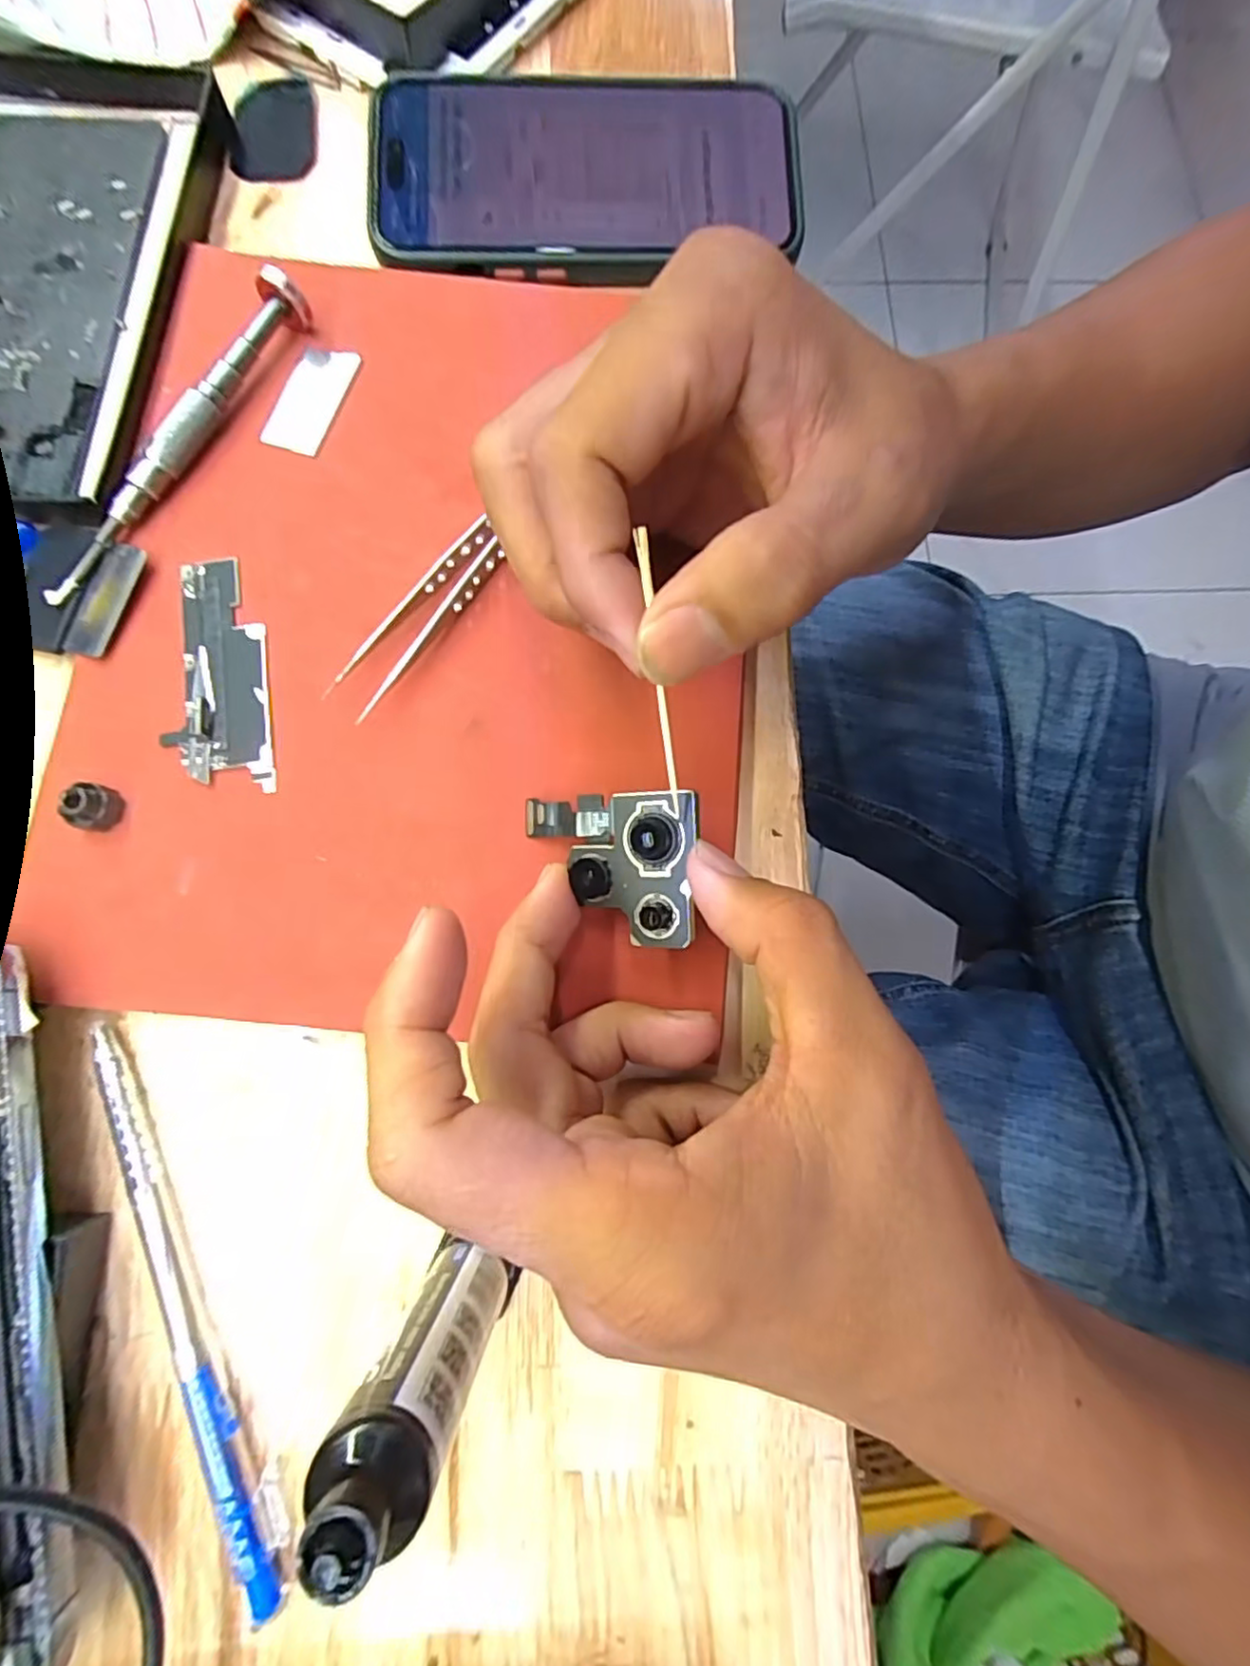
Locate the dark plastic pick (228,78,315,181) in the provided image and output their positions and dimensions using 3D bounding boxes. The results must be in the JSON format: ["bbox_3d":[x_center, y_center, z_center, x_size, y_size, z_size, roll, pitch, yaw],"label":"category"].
[{"bbox_3d":[-0.130,-0.259,0.243,0.031,0.007,0.046,-1,78,-3],"label":"dark plastic pick"}]

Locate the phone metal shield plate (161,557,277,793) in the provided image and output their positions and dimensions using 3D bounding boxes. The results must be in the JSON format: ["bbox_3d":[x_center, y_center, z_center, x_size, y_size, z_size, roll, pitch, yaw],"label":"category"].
[{"bbox_3d":[-0.118,-0.048,0.190,0.027,0.004,0.071,-7,78,-4],"label":"phone metal shield plate"}]

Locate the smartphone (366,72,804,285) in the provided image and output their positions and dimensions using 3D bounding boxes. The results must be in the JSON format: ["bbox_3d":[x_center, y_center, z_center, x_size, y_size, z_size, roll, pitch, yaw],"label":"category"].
[{"bbox_3d":[-0.013,-0.229,0.228,0.145,0.010,0.073,-1,79,0],"label":"smartphone"}]

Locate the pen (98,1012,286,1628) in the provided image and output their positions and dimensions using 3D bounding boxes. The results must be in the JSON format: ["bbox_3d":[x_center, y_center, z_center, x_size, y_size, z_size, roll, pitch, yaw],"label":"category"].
[{"bbox_3d":[-0.108,0.113,0.160,0.008,0.009,0.136,-24,80,-7],"label":"pen"}]

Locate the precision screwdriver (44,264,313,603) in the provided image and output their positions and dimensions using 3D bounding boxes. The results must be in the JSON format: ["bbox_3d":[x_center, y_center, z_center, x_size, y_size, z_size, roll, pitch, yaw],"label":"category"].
[{"bbox_3d":[-0.137,-0.120,0.200,0.012,0.016,0.118,32,78,5],"label":"precision screwdriver"}]

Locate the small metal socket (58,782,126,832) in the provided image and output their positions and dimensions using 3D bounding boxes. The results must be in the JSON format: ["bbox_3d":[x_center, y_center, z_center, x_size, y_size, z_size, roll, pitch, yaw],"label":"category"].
[{"bbox_3d":[-0.144,-0.007,0.178,0.009,0.011,0.012,8,77,-1],"label":"small metal socket"}]

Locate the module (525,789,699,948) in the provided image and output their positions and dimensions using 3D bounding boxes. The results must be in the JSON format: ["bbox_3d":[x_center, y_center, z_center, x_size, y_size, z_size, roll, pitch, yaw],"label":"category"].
[{"bbox_3d":[-0.006,0.009,0.171,0.050,0.007,0.038,0,89,30],"label":"module"}]

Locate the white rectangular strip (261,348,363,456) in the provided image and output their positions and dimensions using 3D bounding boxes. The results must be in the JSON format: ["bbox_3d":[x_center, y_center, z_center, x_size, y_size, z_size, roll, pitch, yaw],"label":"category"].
[{"bbox_3d":[-0.102,-0.141,0.214,0.017,0.004,0.039,21,78,2],"label":"white rectangular strip"}]

